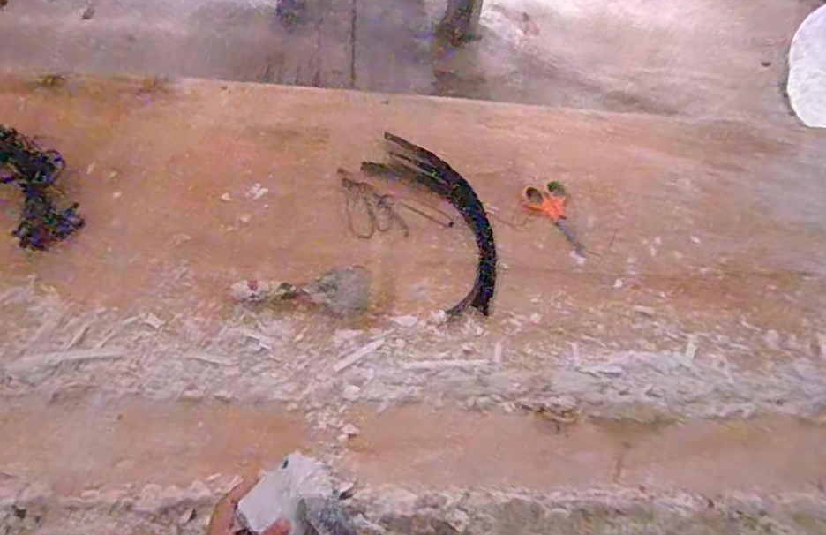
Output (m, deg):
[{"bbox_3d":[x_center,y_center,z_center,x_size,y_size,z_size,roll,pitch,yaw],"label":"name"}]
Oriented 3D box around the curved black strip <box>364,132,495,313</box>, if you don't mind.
[{"bbox_3d":[0.035,-0.069,0.756,0.112,0.020,0.293,-18,61,-19],"label":"curved black strip"}]

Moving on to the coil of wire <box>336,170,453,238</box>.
[{"bbox_3d":[-0.037,-0.064,0.745,0.162,0.005,0.084,26,57,9],"label":"coil of wire"}]

